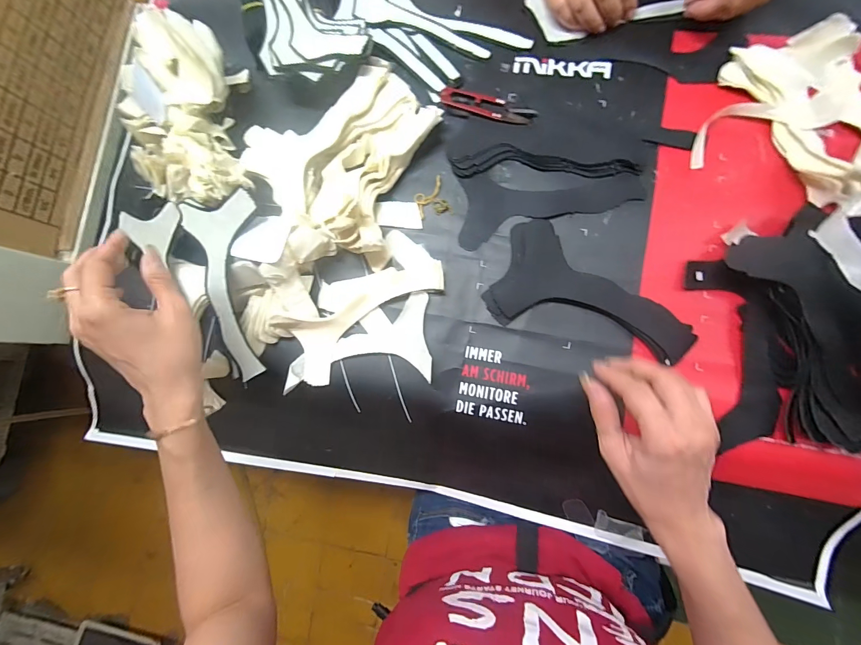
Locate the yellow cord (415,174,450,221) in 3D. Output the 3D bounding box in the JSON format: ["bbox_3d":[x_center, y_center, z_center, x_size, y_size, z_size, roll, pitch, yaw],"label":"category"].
[{"bbox_3d":[0.000,-0.136,0.396,0.033,0.006,0.040,-17,82,6],"label":"yellow cord"}]

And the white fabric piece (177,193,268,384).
[{"bbox_3d":[-0.207,-0.032,0.369,0.078,0.010,0.180,-3,97,7],"label":"white fabric piece"}]

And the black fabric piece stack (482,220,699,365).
[{"bbox_3d":[0.160,-0.025,0.359,0.193,0.011,0.105,23,88,9],"label":"black fabric piece stack"}]

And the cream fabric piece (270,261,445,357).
[{"bbox_3d":[-0.067,-0.017,0.378,0.175,0.026,0.052,-25,87,3],"label":"cream fabric piece"}]

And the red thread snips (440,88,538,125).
[{"bbox_3d":[0.062,-0.233,0.393,0.103,0.017,0.022,13,86,9],"label":"red thread snips"}]

